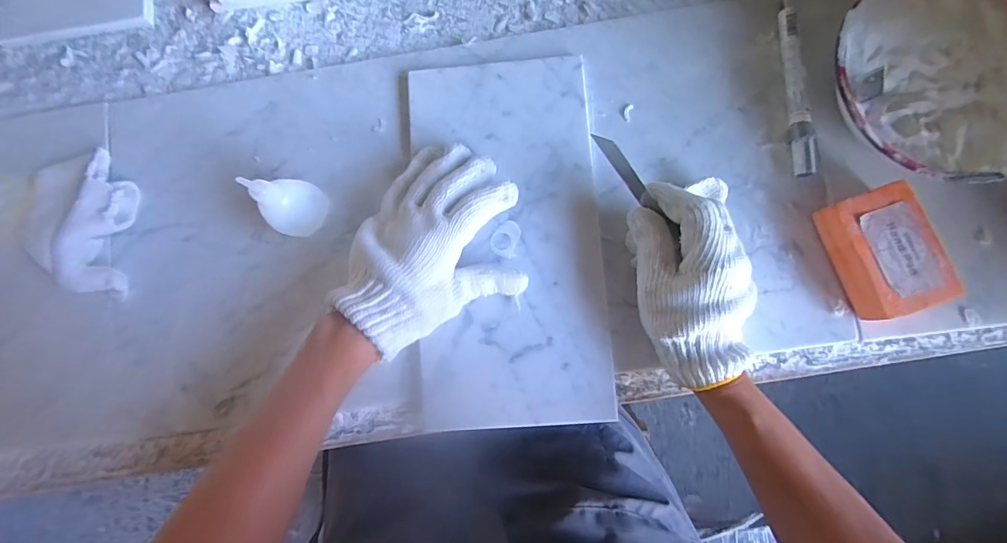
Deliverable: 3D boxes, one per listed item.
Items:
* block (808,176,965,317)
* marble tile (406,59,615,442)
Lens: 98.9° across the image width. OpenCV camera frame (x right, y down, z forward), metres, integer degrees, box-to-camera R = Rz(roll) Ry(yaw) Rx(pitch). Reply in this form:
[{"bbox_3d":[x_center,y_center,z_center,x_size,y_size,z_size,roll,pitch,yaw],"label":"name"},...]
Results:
[{"bbox_3d":[0.288,-0.015,0.328,0.059,0.031,0.090,-18,82,2],"label":"block"},{"bbox_3d":[0.004,-0.030,0.353,0.150,0.006,0.299,-3,82,4],"label":"marble tile"}]

